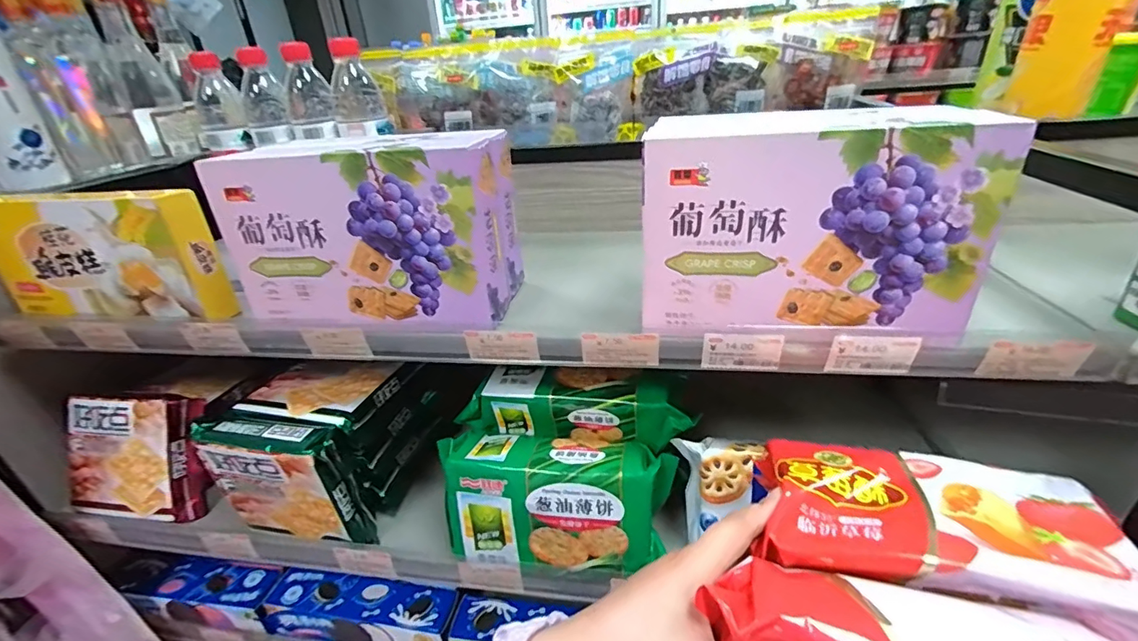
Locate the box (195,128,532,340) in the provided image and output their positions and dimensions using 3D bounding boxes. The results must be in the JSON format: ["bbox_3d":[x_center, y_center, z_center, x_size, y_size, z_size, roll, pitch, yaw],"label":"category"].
[{"bbox_3d":[-0.153,-0.076,0.392,0.202,0.130,0.101,0,29,9],"label":"box"}]

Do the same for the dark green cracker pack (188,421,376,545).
[{"bbox_3d":[-0.244,0.139,0.428,0.124,0.115,0.034,2,29,12],"label":"dark green cracker pack"}]

